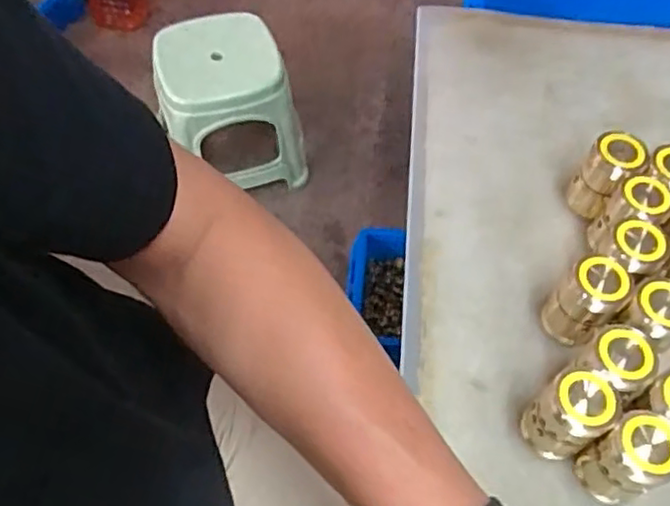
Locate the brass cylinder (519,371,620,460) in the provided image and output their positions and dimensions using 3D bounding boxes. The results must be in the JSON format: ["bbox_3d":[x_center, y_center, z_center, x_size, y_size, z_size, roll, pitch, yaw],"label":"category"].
[{"bbox_3d":[0.137,0.098,0.384,0.038,0.063,0.036,1,58,-2],"label":"brass cylinder"}]

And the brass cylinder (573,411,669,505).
[{"bbox_3d":[0.168,0.119,0.371,0.034,0.062,0.035,1,58,-2],"label":"brass cylinder"}]

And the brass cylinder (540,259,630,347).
[{"bbox_3d":[0.165,0.033,0.428,0.037,0.065,0.035,1,58,-2],"label":"brass cylinder"}]

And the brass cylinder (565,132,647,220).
[{"bbox_3d":[0.201,-0.058,0.485,0.034,0.062,0.031,32,62,17],"label":"brass cylinder"}]

